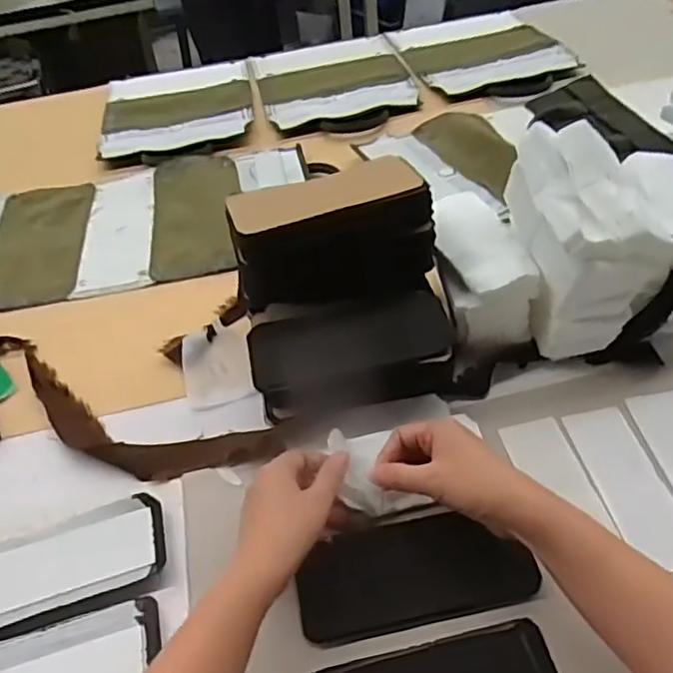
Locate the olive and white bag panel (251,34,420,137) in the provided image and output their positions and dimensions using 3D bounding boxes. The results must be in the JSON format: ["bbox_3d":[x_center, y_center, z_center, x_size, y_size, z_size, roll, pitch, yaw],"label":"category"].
[{"bbox_3d":[-0.001,-0.416,1.036,0.244,0.017,0.312,-13,49,-5],"label":"olive and white bag panel"}]

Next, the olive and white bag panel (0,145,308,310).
[{"bbox_3d":[-0.289,-0.147,0.820,0.500,0.012,0.239,-12,49,-4],"label":"olive and white bag panel"}]

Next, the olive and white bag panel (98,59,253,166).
[{"bbox_3d":[-0.255,-0.363,1.019,0.235,0.018,0.290,-10,49,-3],"label":"olive and white bag panel"}]

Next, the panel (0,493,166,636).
[{"bbox_3d":[-0.224,0.181,0.504,0.168,0.010,0.078,-18,49,-10],"label":"panel"}]

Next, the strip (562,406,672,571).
[{"bbox_3d":[0.238,0.118,0.509,0.052,0.006,0.144,-11,49,-4],"label":"strip"}]

